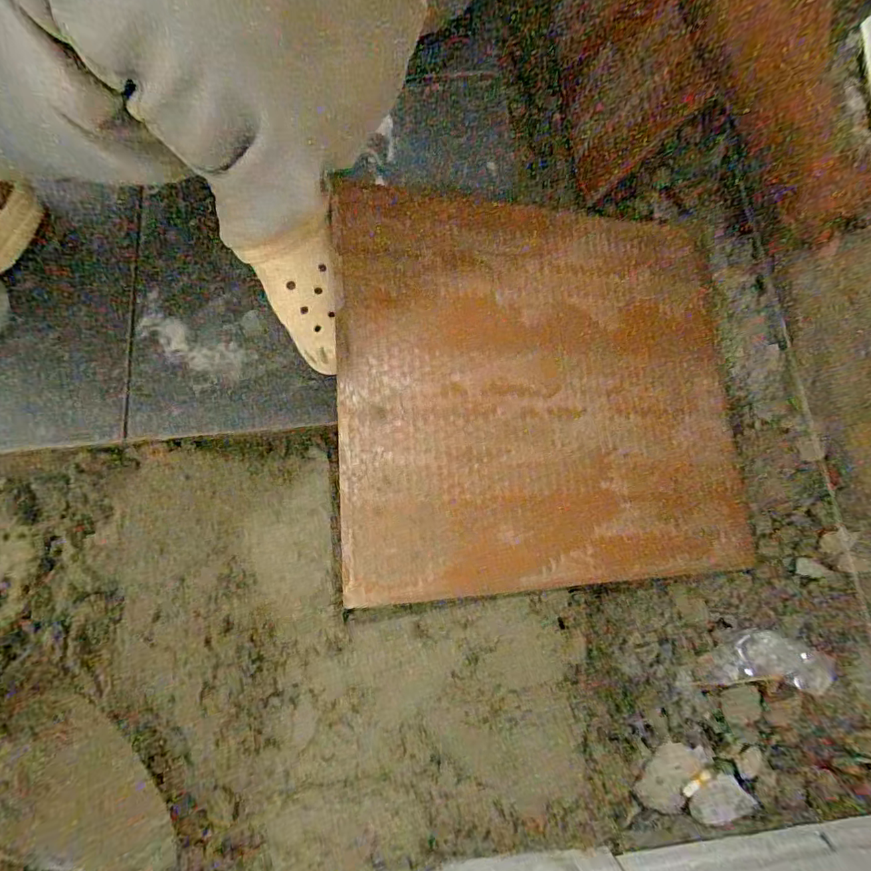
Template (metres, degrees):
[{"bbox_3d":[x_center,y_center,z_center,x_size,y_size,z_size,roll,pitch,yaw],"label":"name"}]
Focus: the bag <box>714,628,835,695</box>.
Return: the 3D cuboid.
[{"bbox_3d":[0.313,0.207,0.470,0.095,0.016,0.047,1,74,16],"label":"bag"}]

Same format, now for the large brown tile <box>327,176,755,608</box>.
[{"bbox_3d":[0.109,-0.056,0.490,0.408,0.020,0.377,-1,78,-16],"label":"large brown tile"}]

